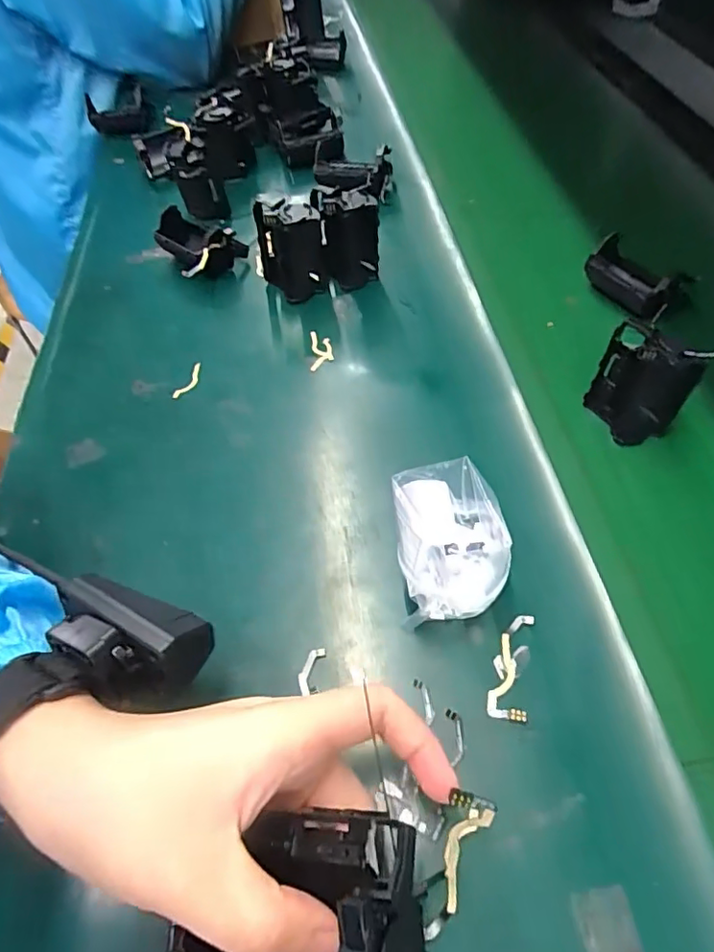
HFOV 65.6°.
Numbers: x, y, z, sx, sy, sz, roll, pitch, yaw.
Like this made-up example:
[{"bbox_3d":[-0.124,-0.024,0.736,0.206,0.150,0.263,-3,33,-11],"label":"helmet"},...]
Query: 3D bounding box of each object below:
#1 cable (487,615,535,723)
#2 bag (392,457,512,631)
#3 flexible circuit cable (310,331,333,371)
[{"bbox_3d":[0.077,0.095,0.278,0.018,0.005,0.052,10,55,11],"label":"cable"},{"bbox_3d":[0.051,0.036,0.291,0.061,0.059,0.063,-5,53,-1],"label":"bag"},{"bbox_3d":[-0.027,-0.097,0.428,0.017,0.009,0.040,-1,53,0],"label":"flexible circuit cable"}]

